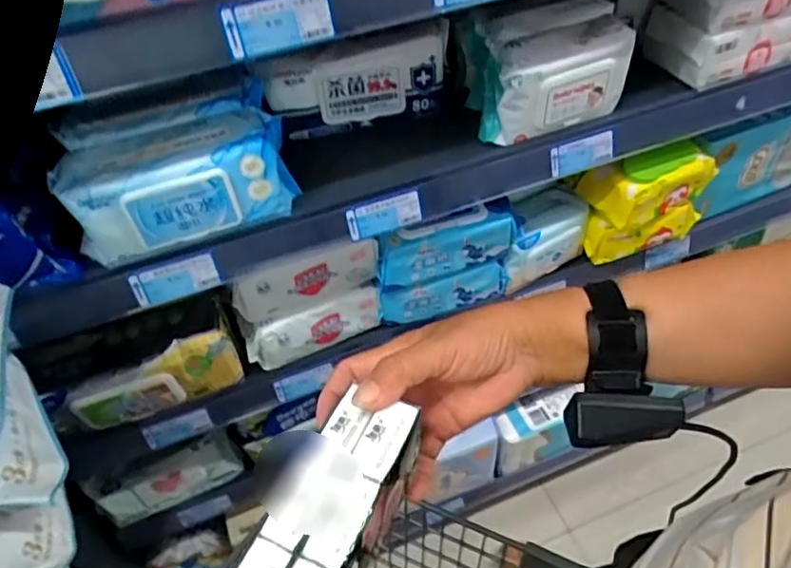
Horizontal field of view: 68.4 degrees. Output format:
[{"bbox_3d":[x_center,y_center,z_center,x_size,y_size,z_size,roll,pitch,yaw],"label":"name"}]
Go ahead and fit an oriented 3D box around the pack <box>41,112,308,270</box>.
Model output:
[{"bbox_3d":[-0.208,-0.096,0.565,0.211,0.088,0.073,-17,49,-10],"label":"pack"}]

